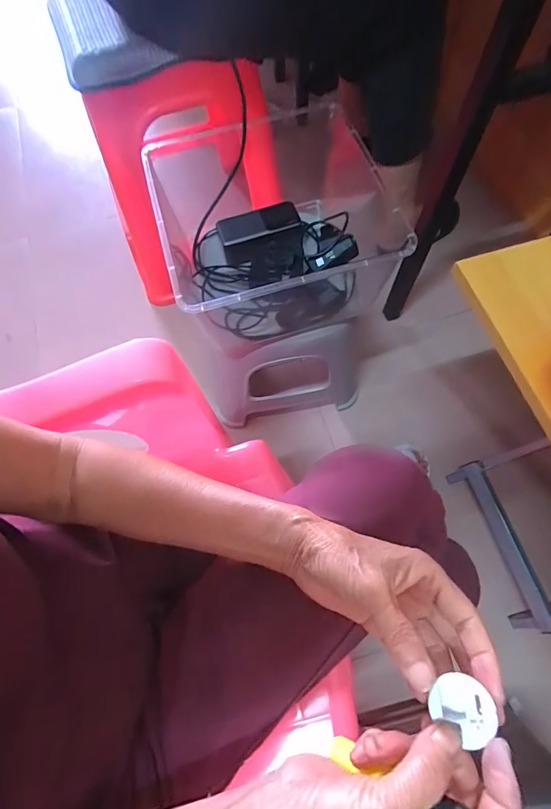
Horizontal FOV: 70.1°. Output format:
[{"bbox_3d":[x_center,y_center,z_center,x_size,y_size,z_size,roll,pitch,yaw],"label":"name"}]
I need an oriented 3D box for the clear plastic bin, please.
[{"bbox_3d":[0.002,-0.238,0.603,0.316,0.164,0.287,-15,69,-3],"label":"clear plastic bin"}]

